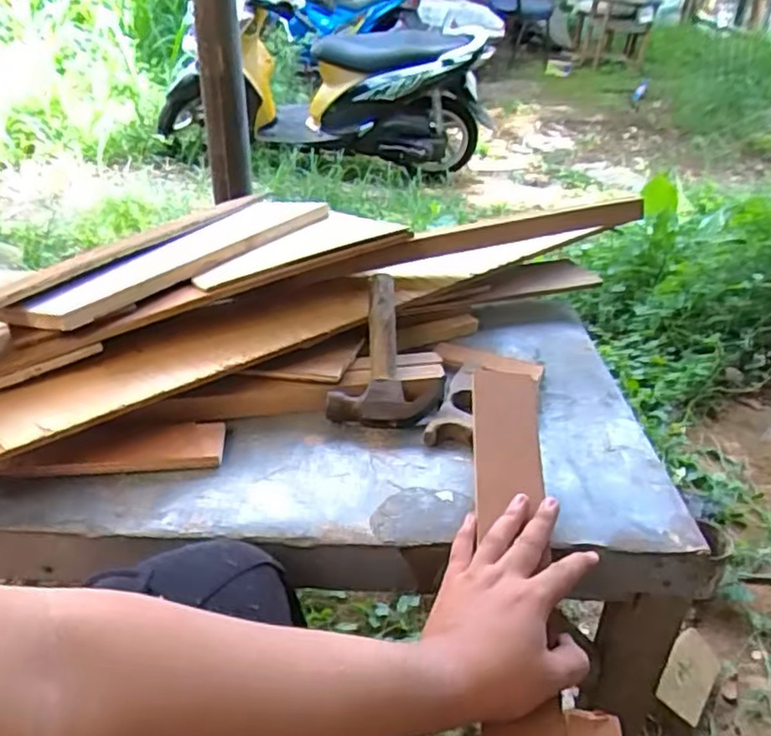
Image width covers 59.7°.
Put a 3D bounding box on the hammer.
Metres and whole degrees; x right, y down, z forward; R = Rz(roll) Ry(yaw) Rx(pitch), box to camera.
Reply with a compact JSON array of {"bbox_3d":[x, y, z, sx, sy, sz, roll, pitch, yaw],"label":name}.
[{"bbox_3d":[0.002,-0.023,0.757,0.125,0.036,0.189,3,61,-4],"label":"hammer"}]

